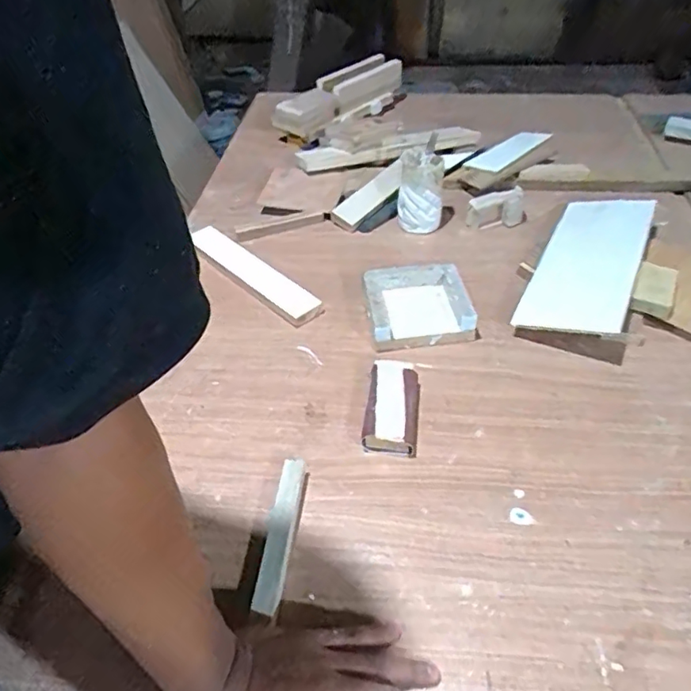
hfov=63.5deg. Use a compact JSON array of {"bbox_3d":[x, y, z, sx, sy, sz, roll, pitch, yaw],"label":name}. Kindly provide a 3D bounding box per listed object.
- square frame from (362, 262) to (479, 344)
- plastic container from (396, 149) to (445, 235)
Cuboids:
[{"bbox_3d":[0.088,-0.050,0.691,0.122,0.042,0.115,-5,45,-2],"label":"square frame"},{"bbox_3d":[0.112,-0.230,0.827,0.065,0.100,0.073,3,46,6],"label":"plastic container"}]

